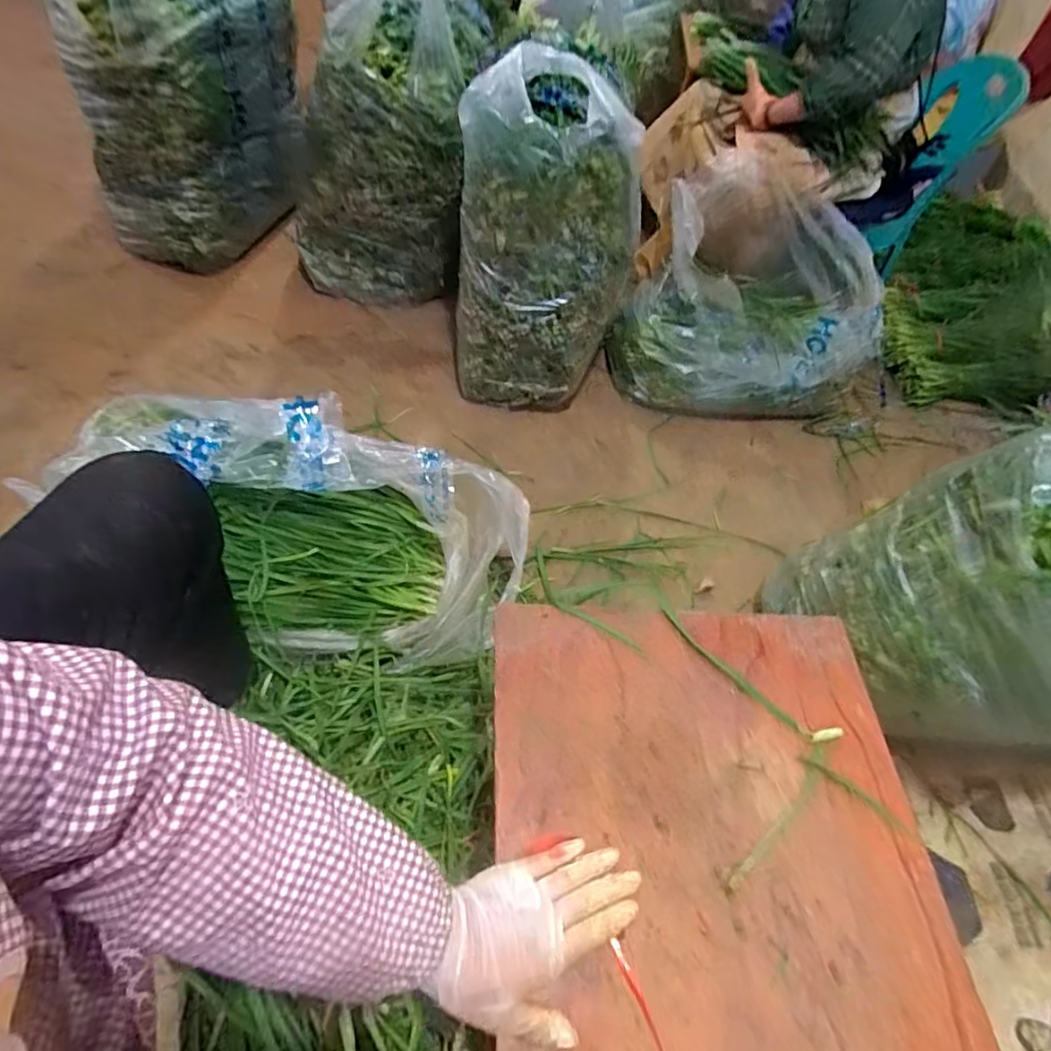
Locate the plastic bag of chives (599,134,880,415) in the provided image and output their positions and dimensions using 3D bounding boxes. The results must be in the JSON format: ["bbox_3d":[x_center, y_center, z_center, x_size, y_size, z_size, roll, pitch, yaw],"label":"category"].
[{"bbox_3d":[0.524,-0.528,1.422,0.570,0.388,0.422,13,53,0],"label":"plastic bag of chives"}]

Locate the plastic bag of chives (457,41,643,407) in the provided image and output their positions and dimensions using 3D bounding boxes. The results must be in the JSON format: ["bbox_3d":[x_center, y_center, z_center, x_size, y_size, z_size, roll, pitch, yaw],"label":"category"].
[{"bbox_3d":[0.029,-0.523,1.198,0.331,0.567,0.232,4,54,-7],"label":"plastic bag of chives"}]

